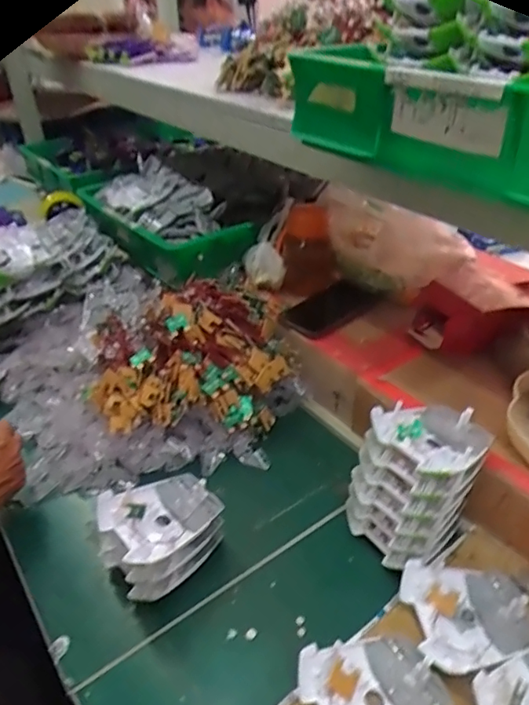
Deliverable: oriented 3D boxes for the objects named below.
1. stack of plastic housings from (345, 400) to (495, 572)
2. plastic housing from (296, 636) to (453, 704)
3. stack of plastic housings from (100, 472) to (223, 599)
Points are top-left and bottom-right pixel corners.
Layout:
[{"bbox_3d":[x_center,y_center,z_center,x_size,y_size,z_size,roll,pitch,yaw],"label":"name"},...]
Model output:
[{"bbox_3d":[0.160,0.133,0.556,0.124,0.140,0.100,-24,37,-27],"label":"stack of plastic housings"},{"bbox_3d":[0.090,0.282,0.445,0.107,0.031,0.097,-19,40,-20],"label":"plastic housing"},{"bbox_3d":[-0.105,0.187,0.564,0.116,0.080,0.095,-27,39,-31],"label":"stack of plastic housings"}]

